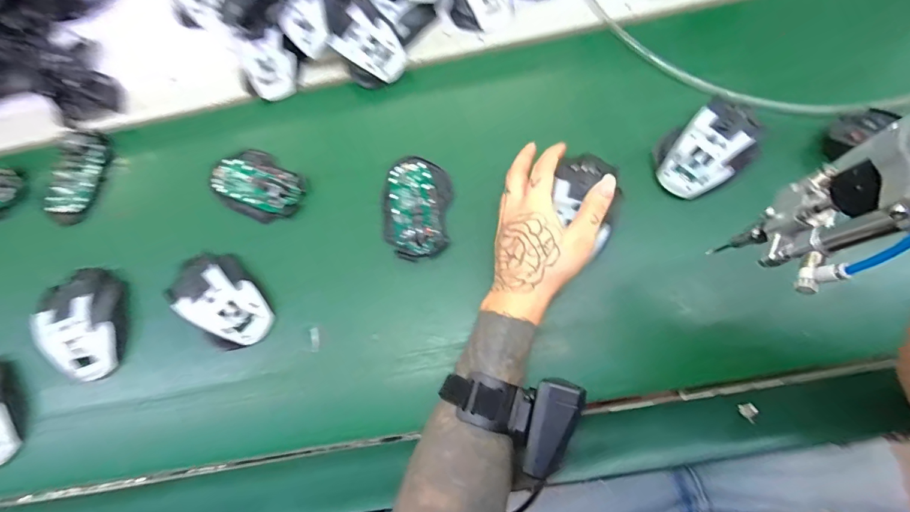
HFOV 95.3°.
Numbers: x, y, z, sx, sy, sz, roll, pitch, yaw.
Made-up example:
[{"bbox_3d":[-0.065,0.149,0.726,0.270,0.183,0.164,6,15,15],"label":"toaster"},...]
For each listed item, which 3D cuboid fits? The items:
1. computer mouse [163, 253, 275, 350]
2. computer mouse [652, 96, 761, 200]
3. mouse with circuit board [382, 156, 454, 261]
[{"bbox_3d":[-0.229,0.046,0.414,0.064,0.041,0.096,-42,78,-9],"label":"computer mouse"},{"bbox_3d":[0.253,-0.112,0.406,0.111,0.032,0.071,-34,77,-7],"label":"computer mouse"},{"bbox_3d":[-0.042,-0.055,0.430,0.073,0.035,0.110,5,76,3],"label":"mouse with circuit board"}]

